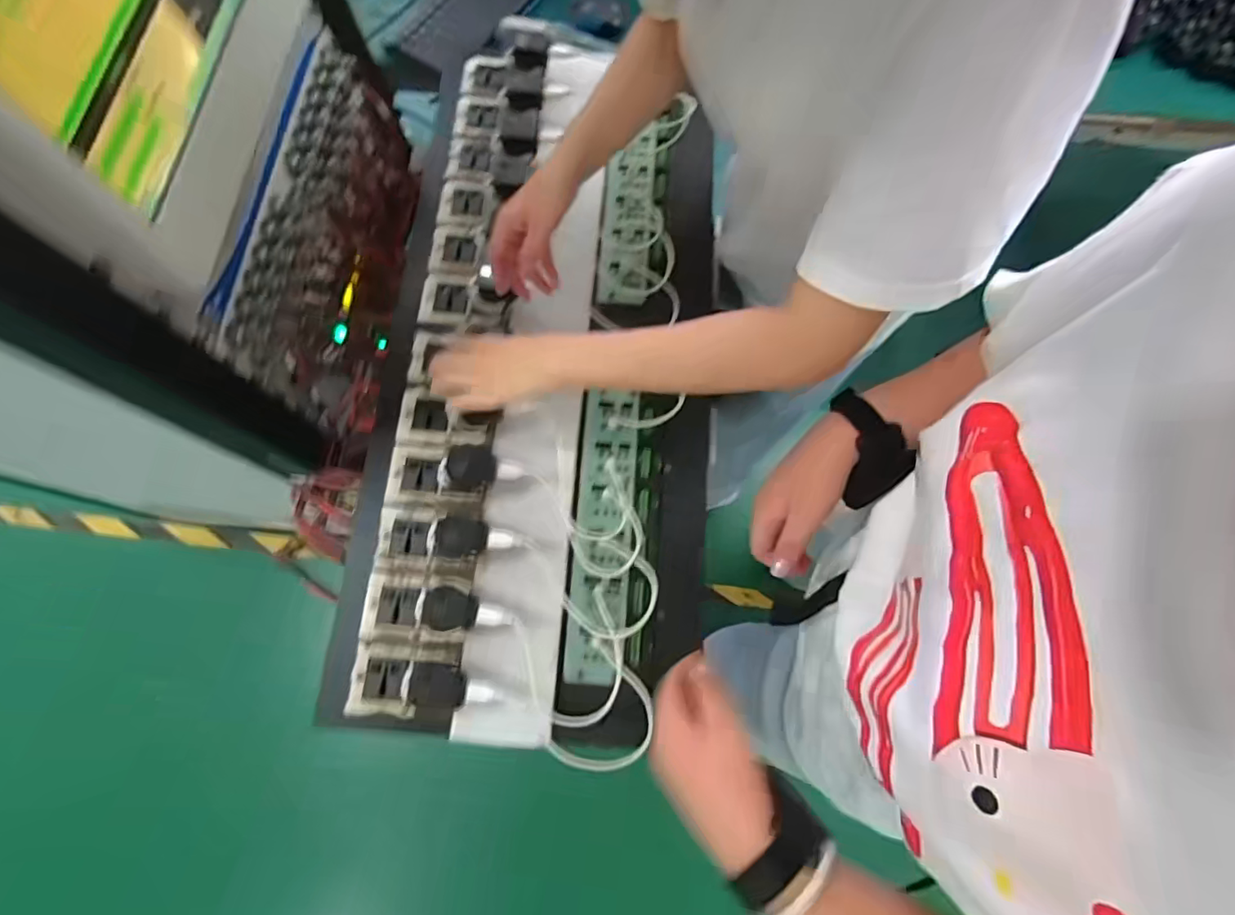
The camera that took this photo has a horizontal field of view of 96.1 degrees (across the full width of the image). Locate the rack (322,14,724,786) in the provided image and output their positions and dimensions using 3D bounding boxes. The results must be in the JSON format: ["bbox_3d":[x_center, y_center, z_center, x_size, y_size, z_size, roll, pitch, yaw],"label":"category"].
[{"bbox_3d":[-0.084,-0.142,0.659,0.386,0.101,0.872,4,72,2],"label":"rack"}]

